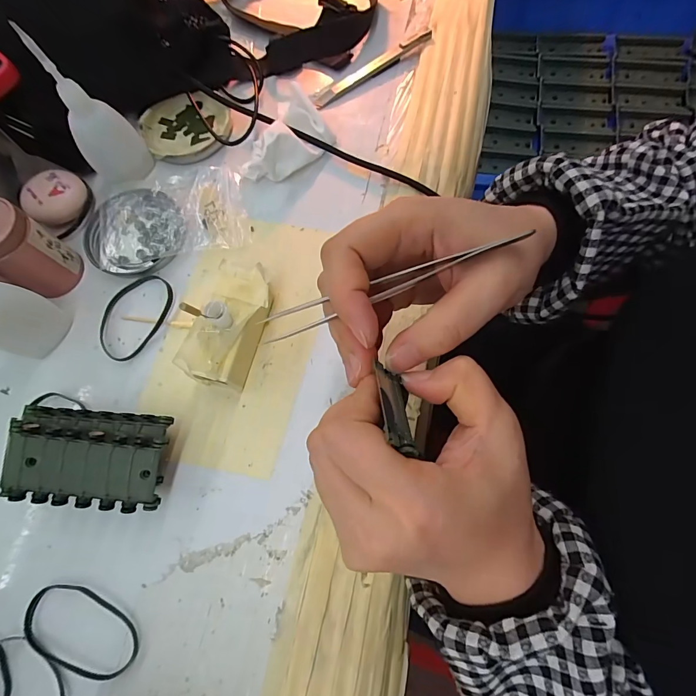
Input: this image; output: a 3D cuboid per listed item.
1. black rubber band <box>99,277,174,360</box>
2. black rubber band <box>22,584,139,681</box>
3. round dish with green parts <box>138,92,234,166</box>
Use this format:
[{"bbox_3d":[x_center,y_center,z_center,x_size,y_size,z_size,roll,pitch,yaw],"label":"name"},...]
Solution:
[{"bbox_3d":[-0.164,-0.025,0.289,0.047,0.004,0.070,33,76,11],"label":"black rubber band"},{"bbox_3d":[-0.160,0.168,0.225,0.072,0.006,0.038,13,73,6],"label":"black rubber band"},{"bbox_3d":[-0.144,-0.197,0.339,0.079,0.016,0.075,0,73,2],"label":"round dish with green parts"}]

